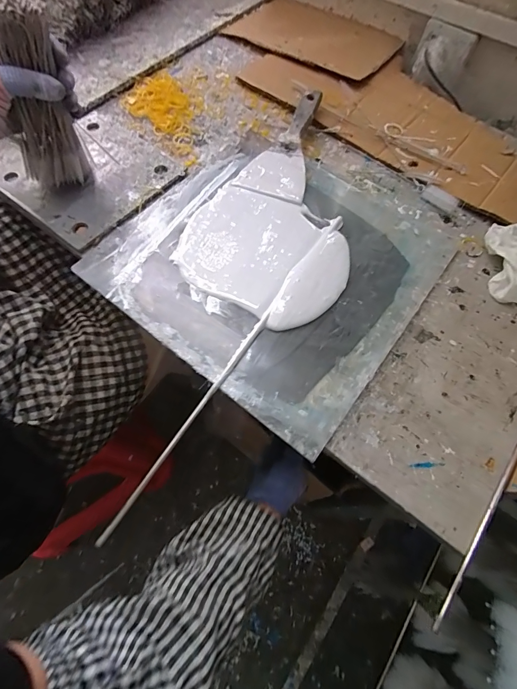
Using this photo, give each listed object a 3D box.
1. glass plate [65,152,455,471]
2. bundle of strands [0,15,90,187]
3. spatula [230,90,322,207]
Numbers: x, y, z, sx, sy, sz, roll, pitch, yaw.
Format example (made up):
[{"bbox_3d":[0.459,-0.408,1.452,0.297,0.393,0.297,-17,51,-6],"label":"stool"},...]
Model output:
[{"bbox_3d":[0.026,-0.113,0.443,0.347,0.010,0.357,36,72,13],"label":"glass plate"},{"bbox_3d":[-0.242,-0.266,0.404,0.052,0.163,0.059,28,52,10],"label":"bundle of strands"},{"bbox_3d":[0.042,-0.288,0.510,0.096,0.029,0.188,20,69,7],"label":"spatula"}]

